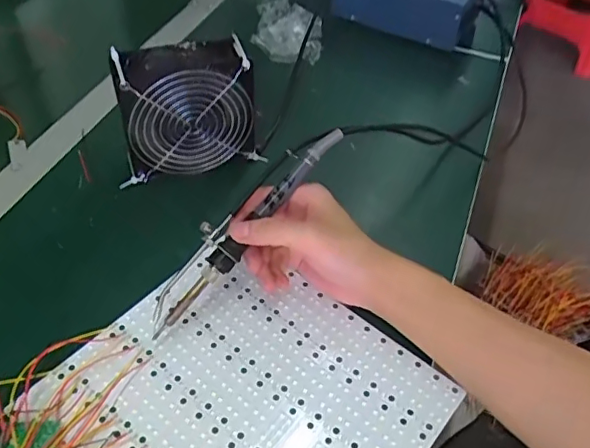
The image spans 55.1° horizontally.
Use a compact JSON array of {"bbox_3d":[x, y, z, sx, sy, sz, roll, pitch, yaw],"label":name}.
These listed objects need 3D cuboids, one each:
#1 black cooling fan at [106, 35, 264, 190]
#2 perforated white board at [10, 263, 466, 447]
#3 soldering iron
[{"bbox_3d":[-0.099,-0.099,0.534,0.127,0.135,0.052,-6,48,-11],"label":"black cooling fan"},{"bbox_3d":[-0.037,0.128,0.403,0.231,0.009,0.221,34,53,23],"label":"perforated white board"},{"bbox_3d":[-0.035,0.005,0.440,0.018,0.015,0.211,36,80,24],"label":"soldering iron"}]

